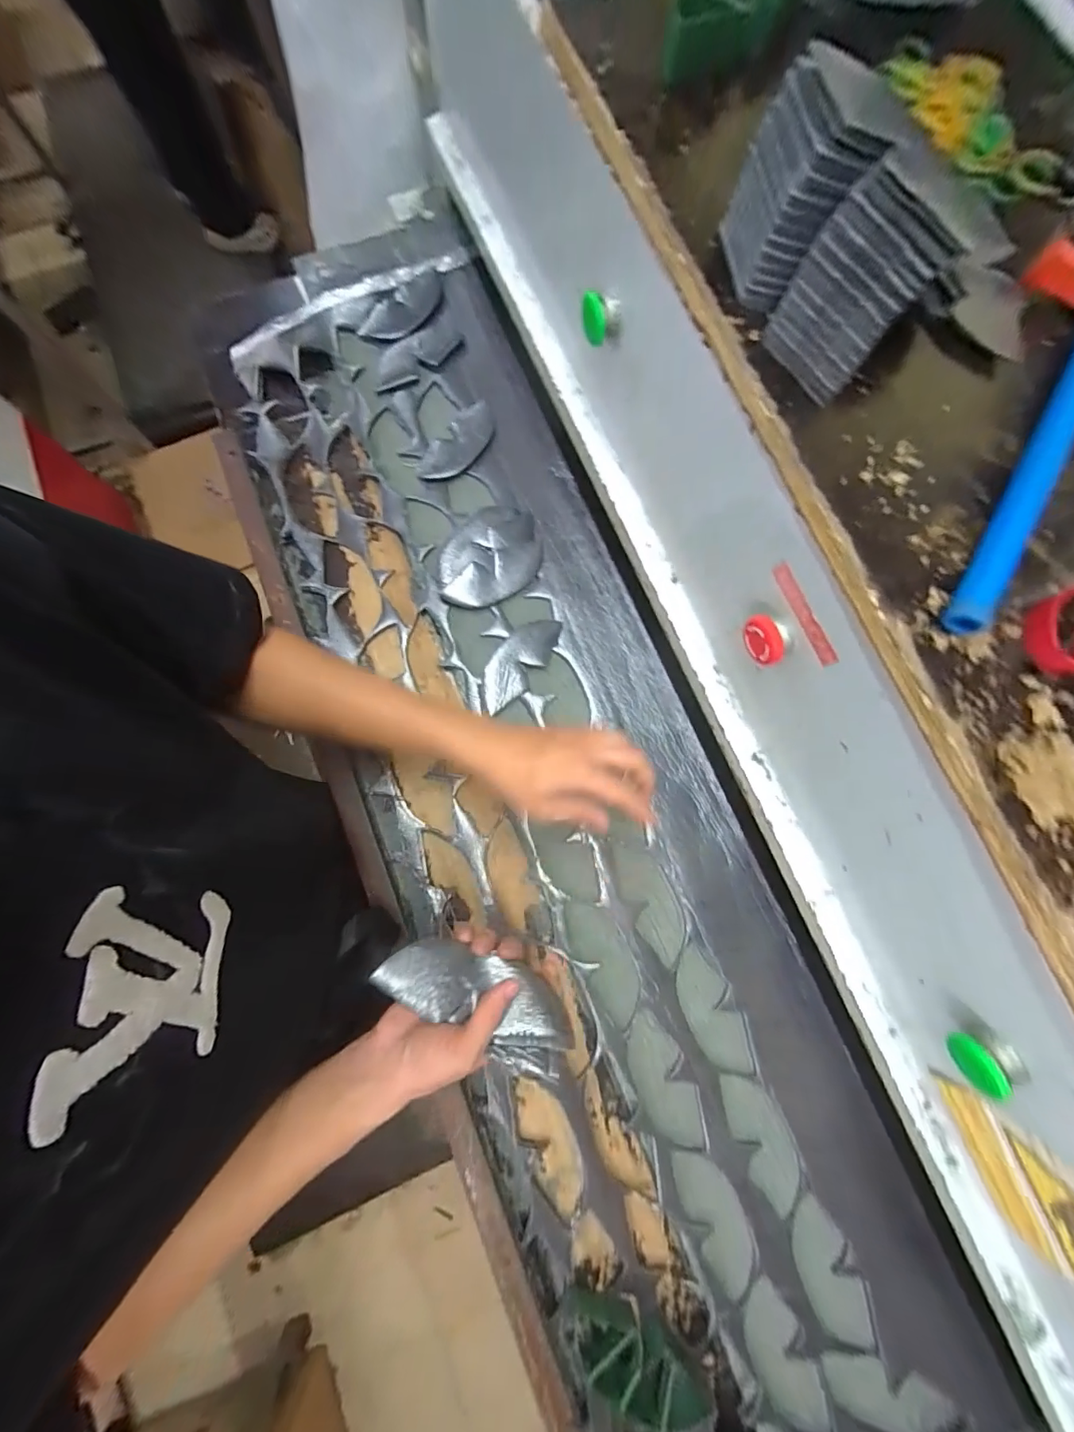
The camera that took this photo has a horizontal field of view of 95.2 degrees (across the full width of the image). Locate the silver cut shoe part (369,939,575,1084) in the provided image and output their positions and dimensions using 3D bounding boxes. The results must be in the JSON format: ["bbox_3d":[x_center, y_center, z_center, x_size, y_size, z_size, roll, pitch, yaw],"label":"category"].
[{"bbox_3d":[-0.045,0.216,0.375,0.152,0.025,0.057,24,81,2],"label":"silver cut shoe part"}]

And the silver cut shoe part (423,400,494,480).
[{"bbox_3d":[-0.102,-0.364,0.653,0.063,0.014,0.134,35,82,6],"label":"silver cut shoe part"}]

